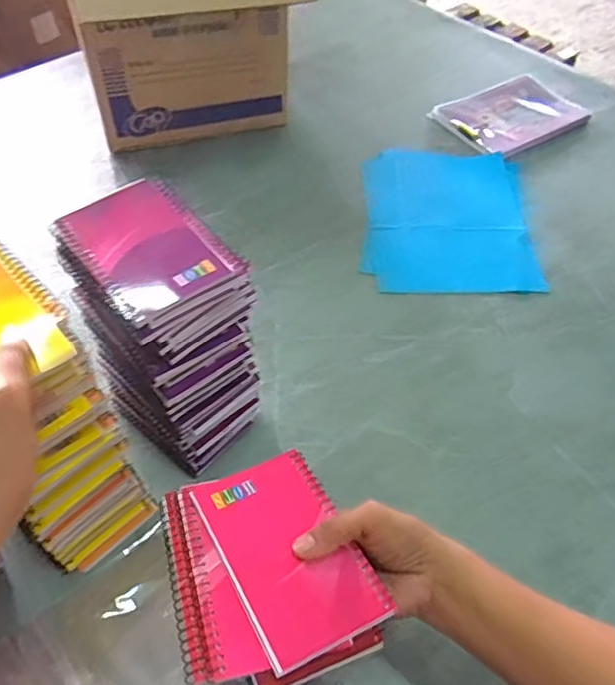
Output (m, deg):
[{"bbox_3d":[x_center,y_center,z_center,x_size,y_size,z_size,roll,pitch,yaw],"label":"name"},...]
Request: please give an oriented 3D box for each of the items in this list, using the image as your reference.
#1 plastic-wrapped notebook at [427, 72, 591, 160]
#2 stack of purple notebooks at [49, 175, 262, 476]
[{"bbox_3d":[0.331,-0.363,0.956,0.213,0.024,0.138,-28,67,-20],"label":"plastic-wrapped notebook"},{"bbox_3d":[-0.121,0.002,0.528,0.102,0.241,0.131,-34,61,-26],"label":"stack of purple notebooks"}]

